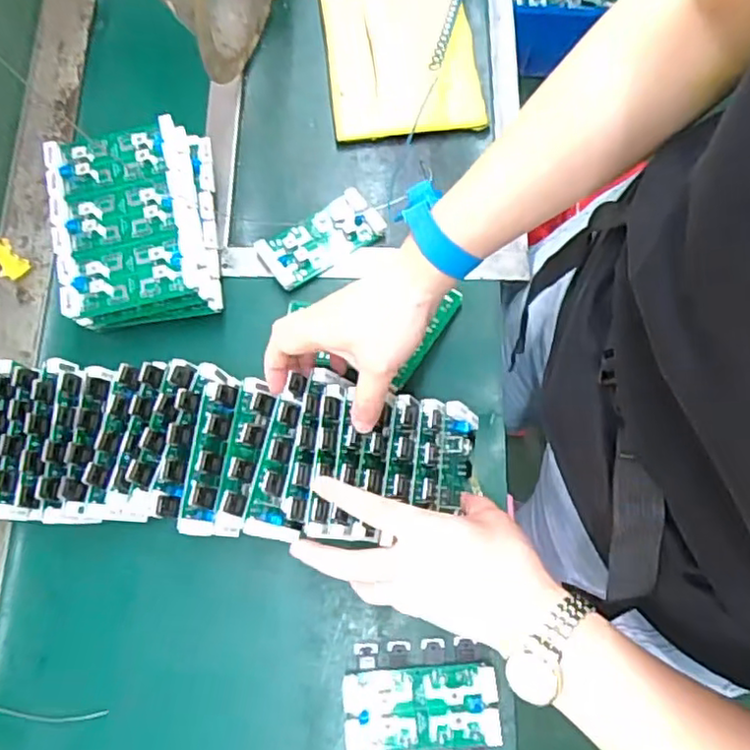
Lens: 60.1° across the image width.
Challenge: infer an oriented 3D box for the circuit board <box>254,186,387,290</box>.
[{"bbox_3d":[-0.048,-0.120,0.573,0.108,0.011,0.053,-32,77,-10],"label":"circuit board"}]

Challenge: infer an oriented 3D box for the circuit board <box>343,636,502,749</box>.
[{"bbox_3d":[0.033,0.240,0.467,0.108,0.018,0.088,-4,74,-2],"label":"circuit board"}]

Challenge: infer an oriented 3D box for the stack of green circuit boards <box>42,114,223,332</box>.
[{"bbox_3d":[-0.194,-0.125,0.537,0.129,0.046,0.165,-11,74,-4],"label":"stack of green circuit boards"}]

